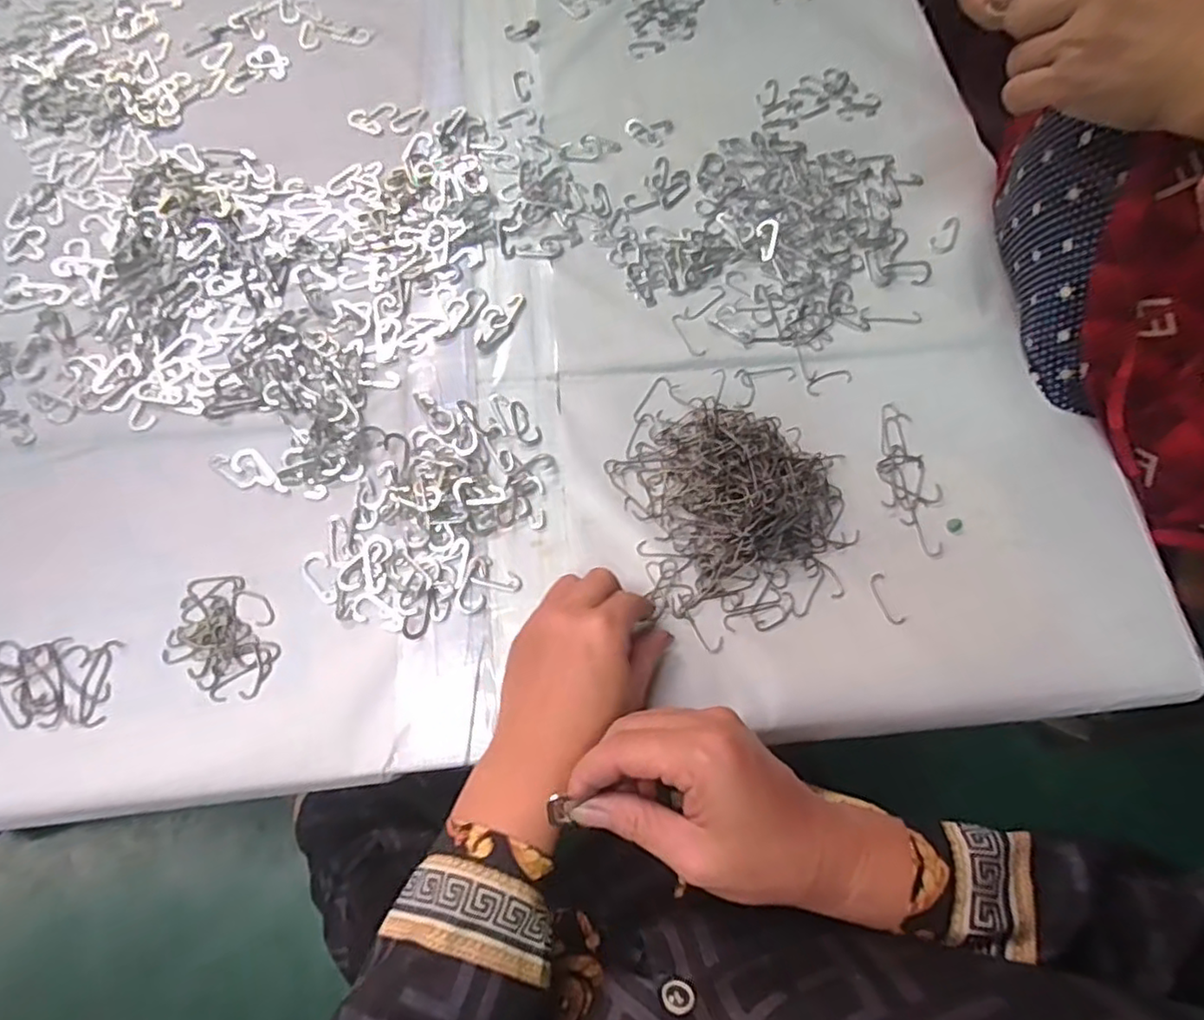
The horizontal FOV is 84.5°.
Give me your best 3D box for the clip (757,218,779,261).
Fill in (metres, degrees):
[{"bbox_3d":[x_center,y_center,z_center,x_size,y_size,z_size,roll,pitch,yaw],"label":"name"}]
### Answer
[{"bbox_3d":[0.132,-0.217,0.526,0.016,0.007,0.040,10,68,3],"label":"clip"}]

